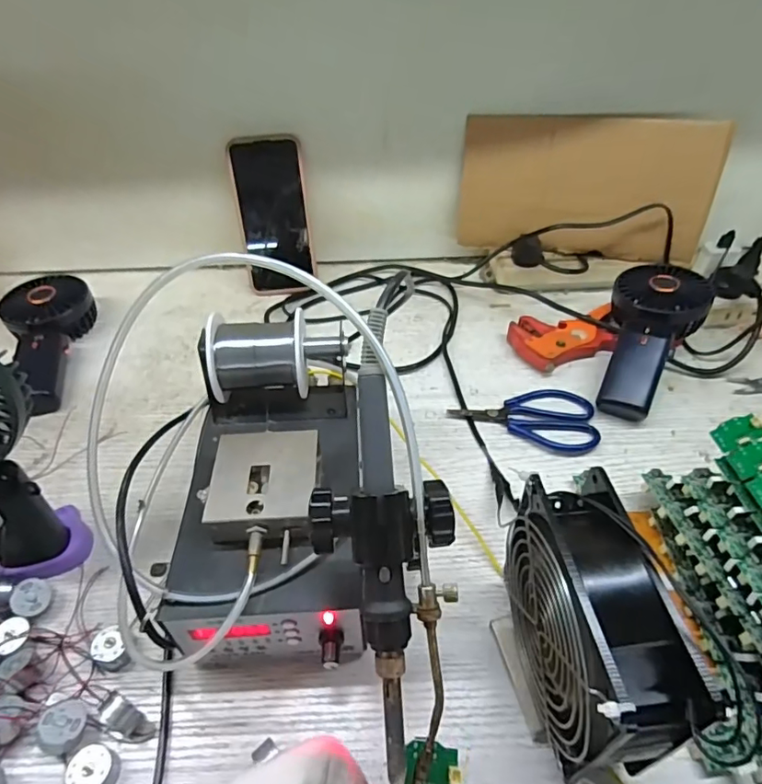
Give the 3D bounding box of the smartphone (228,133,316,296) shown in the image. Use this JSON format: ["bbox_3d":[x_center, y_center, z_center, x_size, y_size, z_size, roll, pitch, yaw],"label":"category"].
[{"bbox_3d":[-0.122,-0.199,0.600,0.079,0.171,0.017,-5,25,-2],"label":"smartphone"}]

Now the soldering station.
[{"bbox_3d":[-0.048,0.054,0.312,0.157,0.195,0.220,0,45,3],"label":"soldering station"}]

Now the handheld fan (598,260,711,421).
[{"bbox_3d":[0.254,-0.051,0.501,0.082,0.041,0.171,21,68,21],"label":"handheld fan"}]

